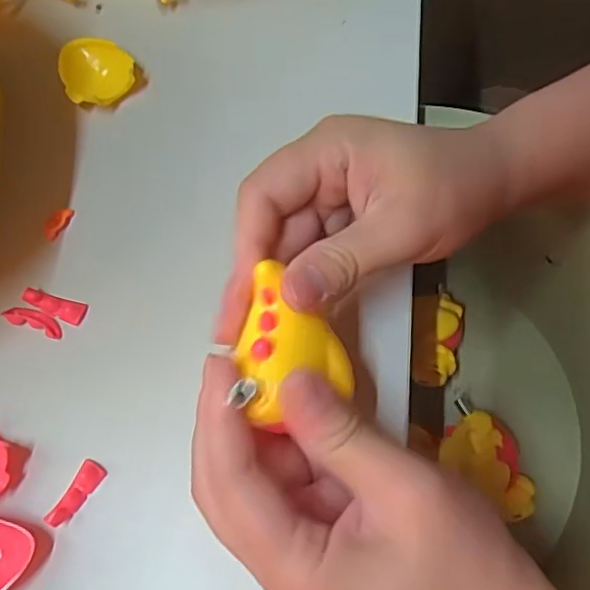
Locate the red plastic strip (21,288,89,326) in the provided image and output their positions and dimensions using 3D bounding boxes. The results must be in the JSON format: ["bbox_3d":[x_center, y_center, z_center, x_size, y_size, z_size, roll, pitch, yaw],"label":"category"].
[{"bbox_3d":[-0.118,0.005,0.293,0.031,0.004,0.011,22,71,-6],"label":"red plastic strip"}]

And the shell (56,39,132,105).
[{"bbox_3d":[-0.109,-0.124,0.331,0.038,0.015,0.038,-21,70,-5],"label":"shell"}]

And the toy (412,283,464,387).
[{"bbox_3d":[0.095,0.028,0.397,0.034,0.028,0.060,6,70,5],"label":"toy"}]

